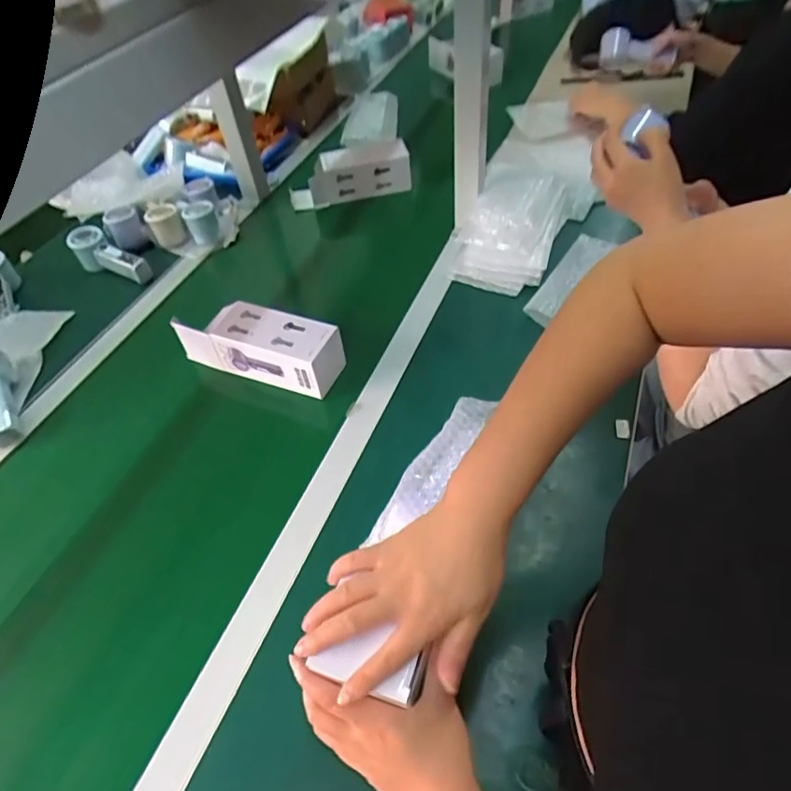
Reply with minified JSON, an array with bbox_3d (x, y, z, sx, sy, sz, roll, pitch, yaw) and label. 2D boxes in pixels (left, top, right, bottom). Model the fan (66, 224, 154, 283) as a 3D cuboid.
[{"bbox_3d":[-0.494,-0.238,0.936,0.162,0.069,0.051,24,53,10],"label":"fan"}]

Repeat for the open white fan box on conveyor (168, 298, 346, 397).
[{"bbox_3d":[-0.186,-0.071,0.732,0.240,0.074,0.069,15,51,20],"label":"open white fan box on conveyor"}]

